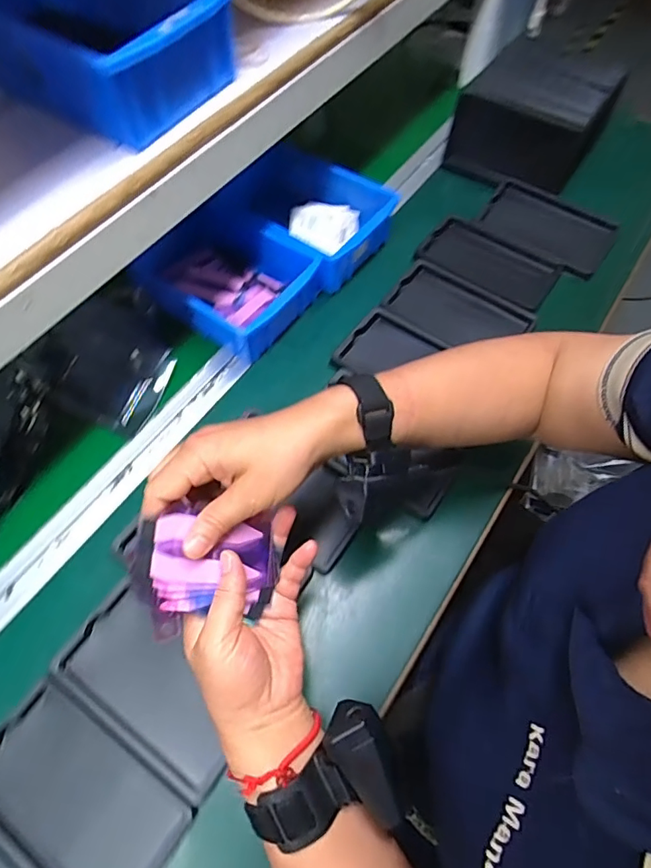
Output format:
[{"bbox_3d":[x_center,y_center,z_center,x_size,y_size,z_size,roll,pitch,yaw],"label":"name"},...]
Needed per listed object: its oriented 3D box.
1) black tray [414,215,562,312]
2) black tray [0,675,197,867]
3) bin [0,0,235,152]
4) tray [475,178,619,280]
[{"bbox_3d":[0.204,-0.217,0.629,0.161,0.013,0.094,33,67,18],"label":"black tray"},{"bbox_3d":[-0.183,0.268,0.370,0.154,0.016,0.096,31,66,17],"label":"black tray"},{"bbox_3d":[-0.176,-0.303,0.384,0.219,0.071,0.131,27,65,15],"label":"bin"},{"bbox_3d":[0.284,-0.270,0.652,0.166,0.010,0.098,36,68,19],"label":"tray"}]

